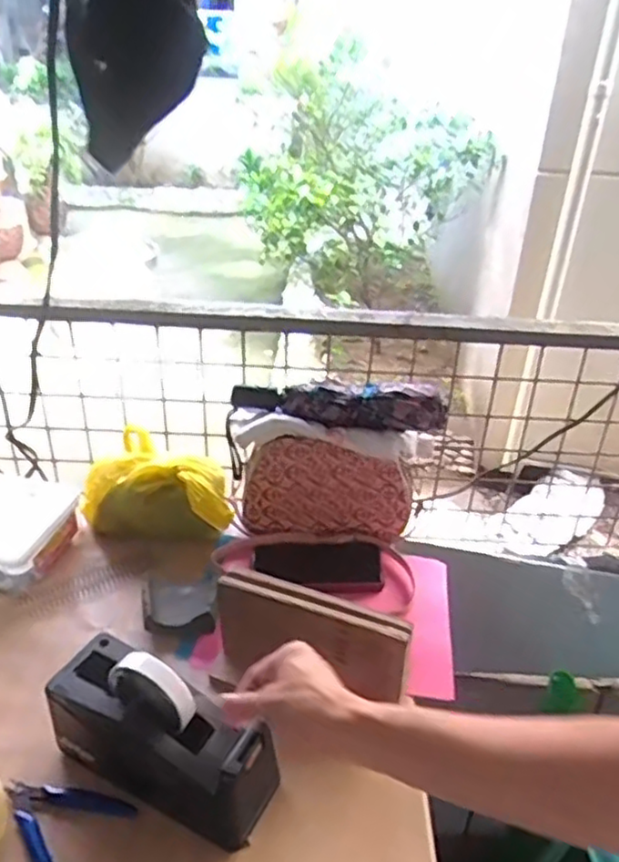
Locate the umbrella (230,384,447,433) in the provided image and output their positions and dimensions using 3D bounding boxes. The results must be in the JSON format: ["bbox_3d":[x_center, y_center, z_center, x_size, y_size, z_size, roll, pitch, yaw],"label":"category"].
[{"bbox_3d":[0.034,-0.034,0.844,0.265,0.041,0.054,4,31,2],"label":"umbrella"}]

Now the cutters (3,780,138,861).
[{"bbox_3d":[-0.216,0.330,0.578,0.106,0.017,0.085,19,35,25],"label":"cutters"}]

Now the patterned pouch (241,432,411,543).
[{"bbox_3d":[0.022,0.082,0.905,0.222,0.148,0.034,5,31,4],"label":"patterned pouch"}]

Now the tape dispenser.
[{"bbox_3d":[-0.131,0.263,0.596,0.207,0.115,0.073,18,35,26],"label":"tape dispenser"}]

